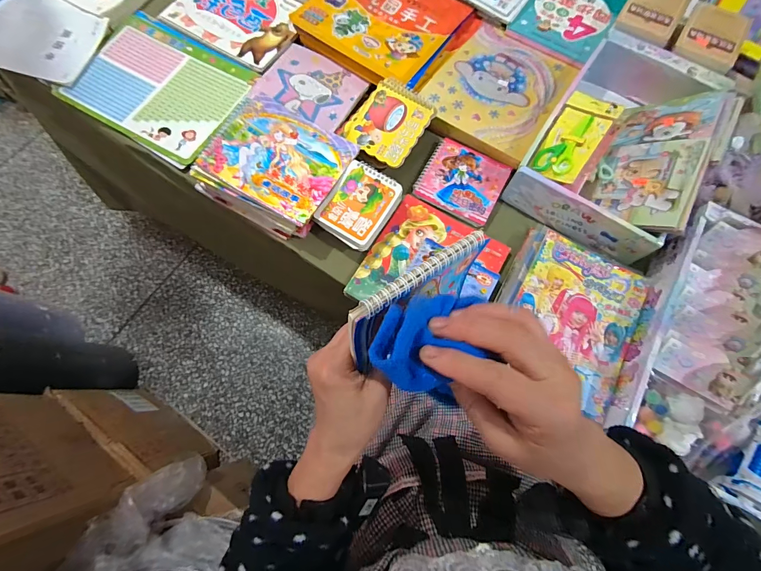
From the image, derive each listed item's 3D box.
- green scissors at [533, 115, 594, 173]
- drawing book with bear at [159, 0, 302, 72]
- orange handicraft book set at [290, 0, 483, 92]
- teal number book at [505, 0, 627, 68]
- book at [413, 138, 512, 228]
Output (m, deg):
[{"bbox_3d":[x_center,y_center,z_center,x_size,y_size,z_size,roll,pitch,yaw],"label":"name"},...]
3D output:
[{"bbox_3d":[0.318,-0.247,0.619,0.065,0.012,0.120,22,79,30],"label":"green scissors"},{"bbox_3d":[-0.315,-0.605,0.785,0.289,0.013,0.208,33,75,9],"label":"drawing book with bear"},{"bbox_3d":[0.009,-0.563,0.750,0.310,0.031,0.277,37,75,10],"label":"orange handicraft book set"},{"bbox_3d":[0.423,-0.609,0.780,0.180,0.016,0.276,33,74,10],"label":"teal number book"},{"bbox_3d":[0.154,-0.200,0.667,0.150,0.012,0.142,27,74,7],"label":"book"}]

